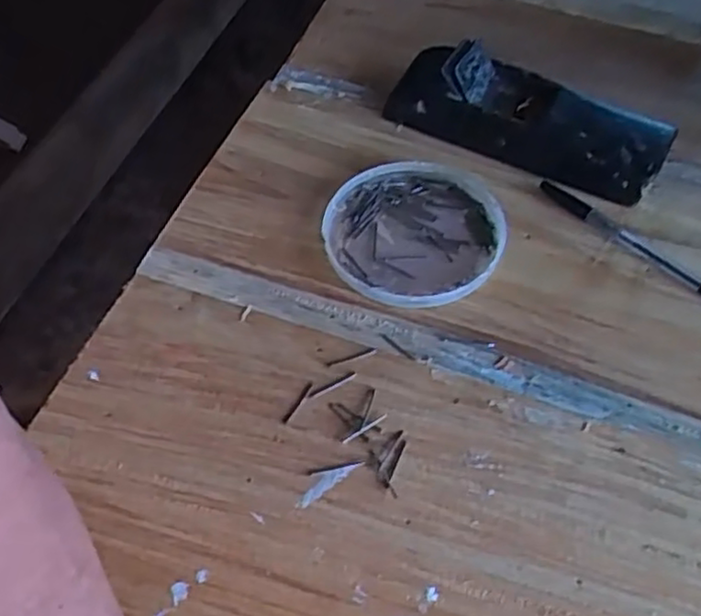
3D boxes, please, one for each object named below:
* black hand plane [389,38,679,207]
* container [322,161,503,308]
[{"bbox_3d":[0.127,-0.143,0.539,0.207,0.055,0.070,23,59,16],"label":"black hand plane"},{"bbox_3d":[0.047,-0.054,0.506,0.115,0.014,0.126,-1,55,1],"label":"container"}]

